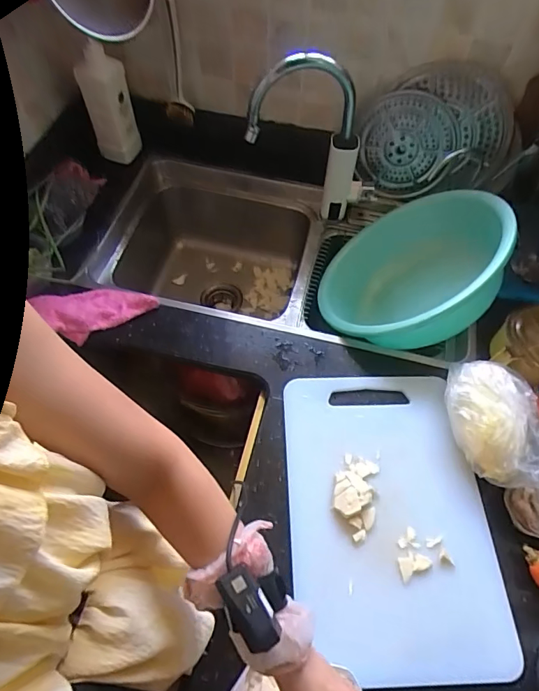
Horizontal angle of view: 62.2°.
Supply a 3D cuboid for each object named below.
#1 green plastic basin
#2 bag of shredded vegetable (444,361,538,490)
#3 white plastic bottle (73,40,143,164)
[{"bbox_3d":[0.291,-0.141,0.891,0.354,0.125,0.371,-9,44,39],"label":"green plastic basin"},{"bbox_3d":[0.356,0.125,0.696,0.133,0.084,0.202,-11,60,-8],"label":"bag of shredded vegetable"},{"bbox_3d":[-0.349,-0.538,1.002,0.080,0.253,0.102,17,54,12],"label":"white plastic bottle"}]

